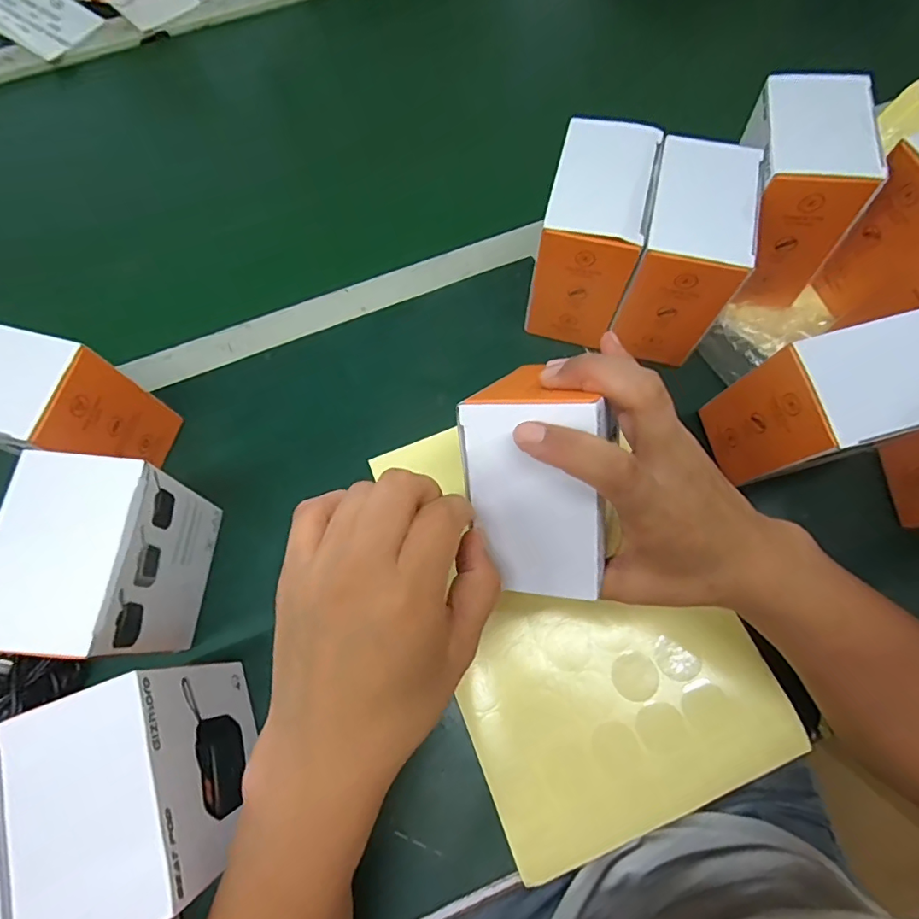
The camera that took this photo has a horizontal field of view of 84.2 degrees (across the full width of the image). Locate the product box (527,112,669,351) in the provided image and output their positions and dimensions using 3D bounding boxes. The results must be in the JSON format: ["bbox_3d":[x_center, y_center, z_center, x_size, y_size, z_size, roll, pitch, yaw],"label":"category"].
[{"bbox_3d":[0.092,-0.158,0.378,0.064,0.121,0.099,12,72,6],"label":"product box"}]

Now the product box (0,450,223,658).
[{"bbox_3d":[-0.200,0.063,0.298,0.067,0.116,0.101,3,71,3],"label":"product box"}]

